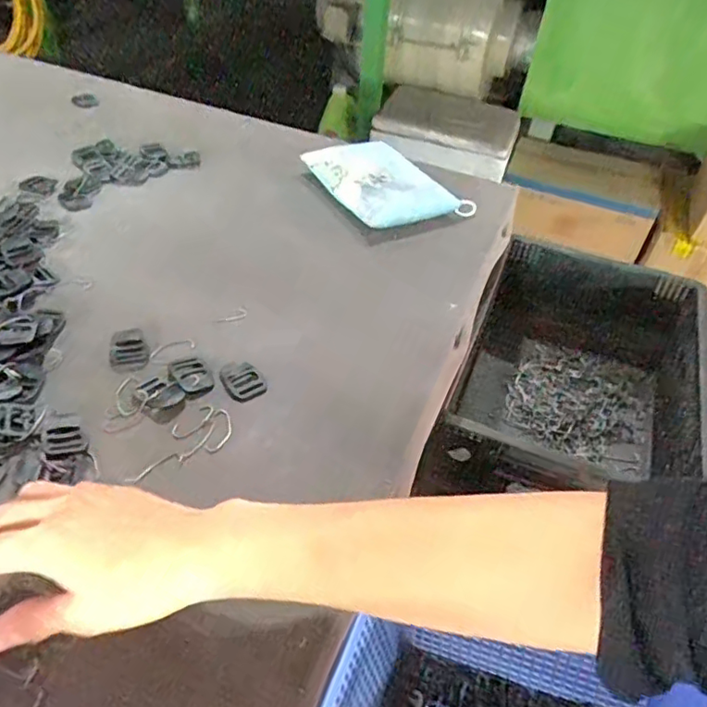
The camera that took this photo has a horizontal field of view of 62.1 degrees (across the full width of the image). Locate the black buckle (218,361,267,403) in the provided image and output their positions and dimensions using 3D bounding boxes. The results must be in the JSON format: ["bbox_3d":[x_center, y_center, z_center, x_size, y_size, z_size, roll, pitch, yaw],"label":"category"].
[{"bbox_3d":[-0.086,0.020,0.455,0.030,0.004,0.036,-25,53,-28],"label":"black buckle"}]

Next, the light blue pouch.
[{"bbox_3d":[0.039,-0.206,0.683,0.133,0.030,0.155,-18,50,-23],"label":"light blue pouch"}]

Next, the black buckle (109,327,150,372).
[{"bbox_3d":[-0.182,-0.004,0.475,0.029,0.007,0.047,-12,48,-17],"label":"black buckle"}]

